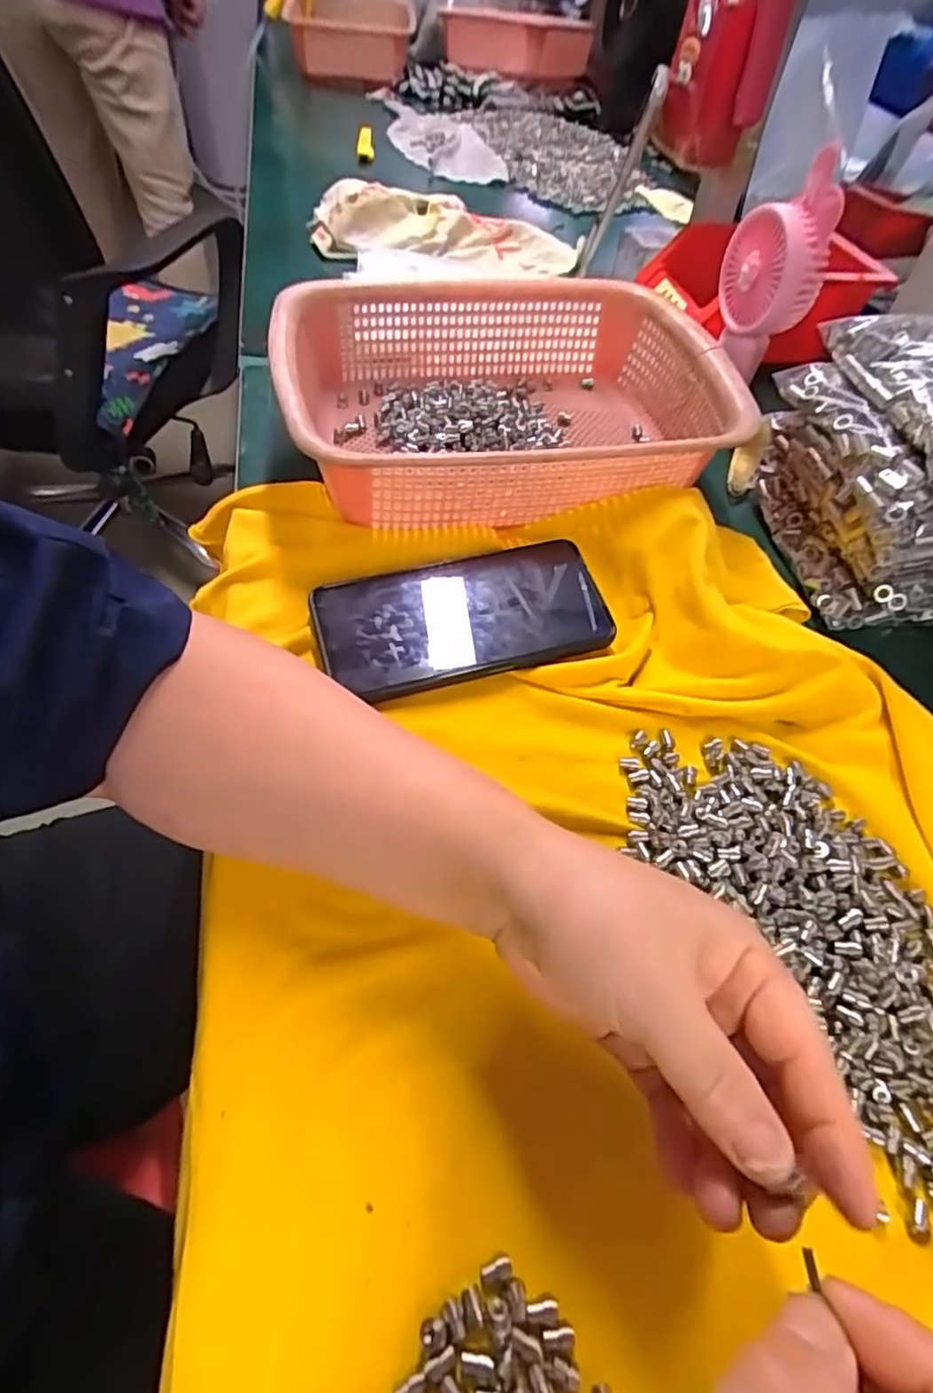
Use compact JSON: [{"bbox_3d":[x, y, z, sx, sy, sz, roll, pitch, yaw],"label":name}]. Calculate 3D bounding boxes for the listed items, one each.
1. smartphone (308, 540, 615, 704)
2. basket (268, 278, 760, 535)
[{"bbox_3d":[-0.001,-0.046,0.359,0.161,0.011,0.075,-12,57,-14],"label":"smartphone"},{"bbox_3d":[0.025,-0.205,0.438,0.282,0.063,0.215,-6,55,-9],"label":"basket"}]

